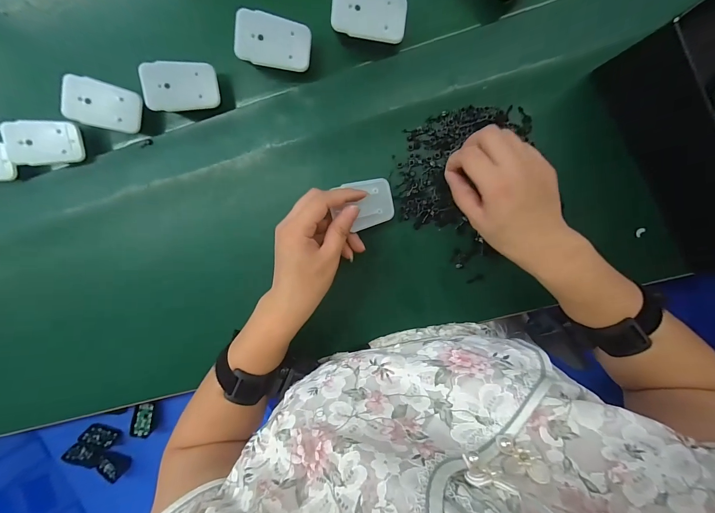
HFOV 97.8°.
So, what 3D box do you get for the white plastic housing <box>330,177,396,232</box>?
[{"bbox_3d":[0.006,-0.051,0.310,0.063,0.009,0.046,-16,105,-23],"label":"white plastic housing"}]

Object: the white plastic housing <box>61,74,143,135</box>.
[{"bbox_3d":[-0.261,-0.155,0.320,0.065,0.007,0.044,8,101,-25],"label":"white plastic housing"}]

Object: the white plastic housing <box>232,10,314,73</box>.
[{"bbox_3d":[-0.079,-0.205,0.297,0.068,0.006,0.043,5,101,-17],"label":"white plastic housing"}]

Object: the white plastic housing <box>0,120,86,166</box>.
[{"bbox_3d":[-0.335,-0.121,0.334,0.065,0.008,0.045,-7,115,-20],"label":"white plastic housing"}]

